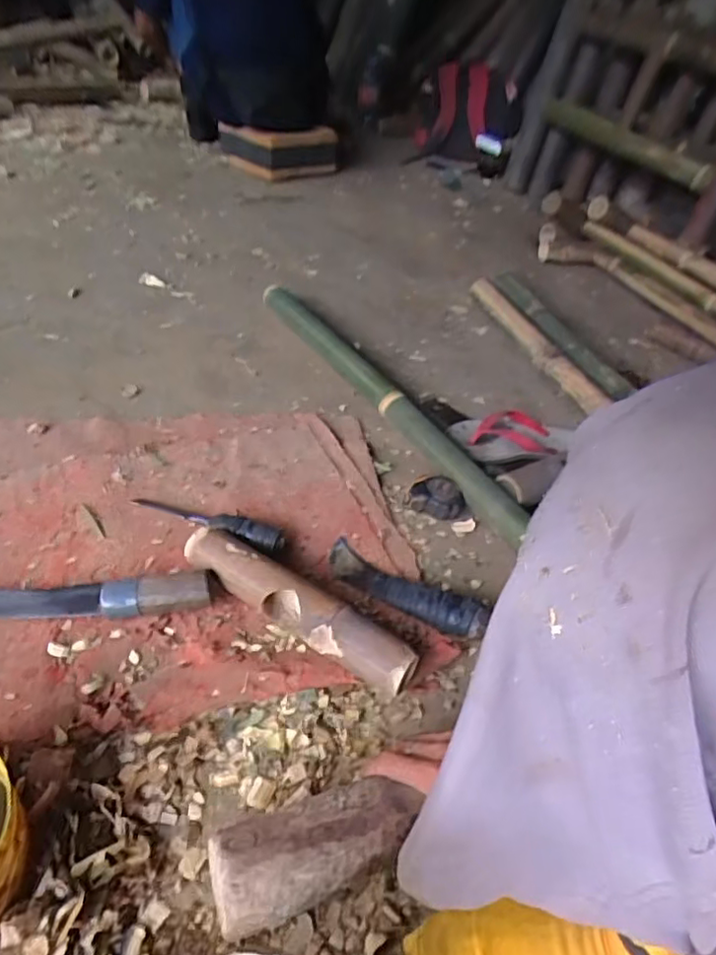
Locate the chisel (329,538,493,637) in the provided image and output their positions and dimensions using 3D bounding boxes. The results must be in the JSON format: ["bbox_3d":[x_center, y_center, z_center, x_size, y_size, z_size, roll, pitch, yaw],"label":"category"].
[{"bbox_3d":[0.052,0.123,0.697,0.199,0.034,0.043,28,45,22],"label":"chisel"}]

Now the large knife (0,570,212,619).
[{"bbox_3d":[-0.319,0.119,0.640,0.322,0.040,0.048,2,42,-6],"label":"large knife"}]

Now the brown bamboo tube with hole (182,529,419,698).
[{"bbox_3d":[-0.064,0.138,0.653,0.277,0.049,0.049,27,45,21],"label":"brown bamboo tube with hole"}]

